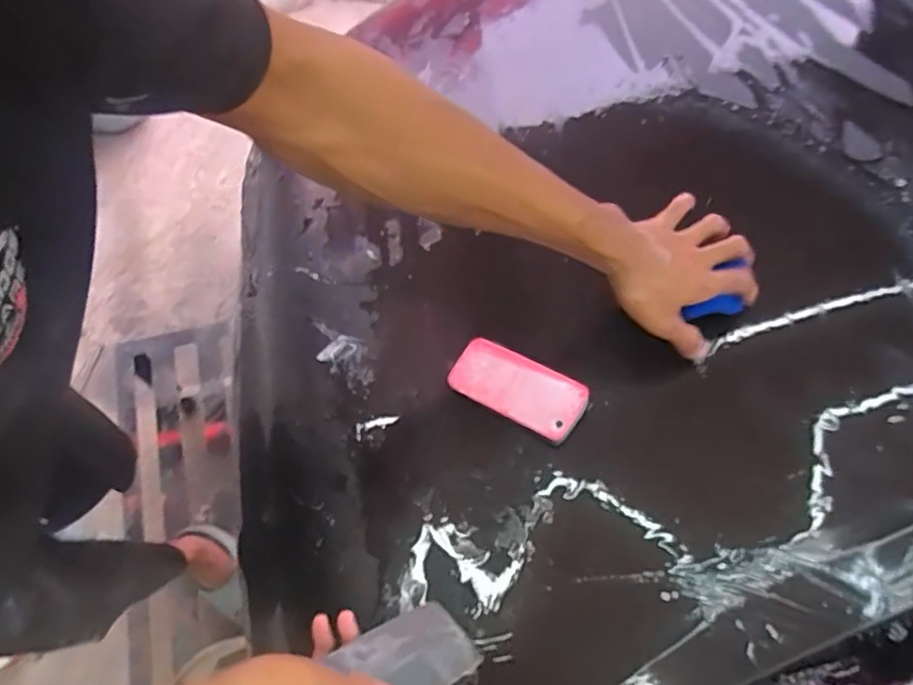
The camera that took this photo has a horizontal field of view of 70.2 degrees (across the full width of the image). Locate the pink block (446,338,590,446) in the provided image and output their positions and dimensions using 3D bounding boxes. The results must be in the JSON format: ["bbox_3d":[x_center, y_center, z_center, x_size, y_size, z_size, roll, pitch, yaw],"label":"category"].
[{"bbox_3d":[0.054,0.041,0.586,0.124,0.013,0.057,26,70,25],"label":"pink block"}]

